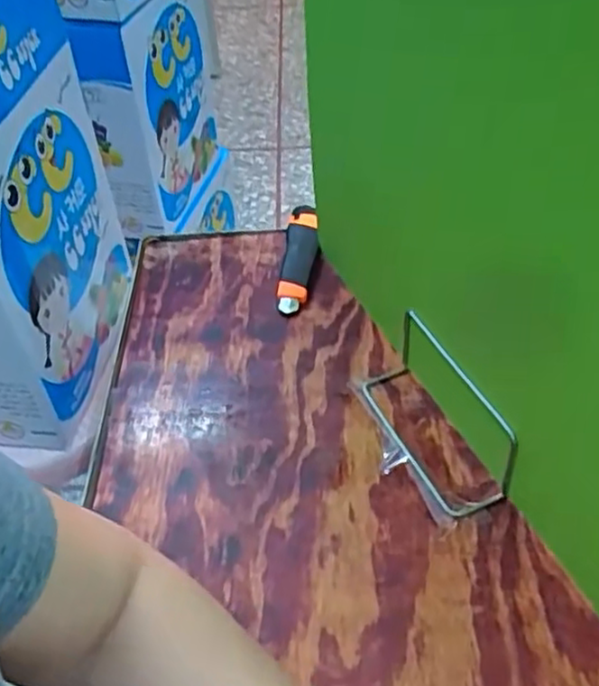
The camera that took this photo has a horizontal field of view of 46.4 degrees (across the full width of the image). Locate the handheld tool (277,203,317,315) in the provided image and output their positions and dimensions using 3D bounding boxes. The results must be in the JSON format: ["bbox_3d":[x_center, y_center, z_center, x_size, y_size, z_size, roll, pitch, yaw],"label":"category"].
[{"bbox_3d":[-0.001,-0.093,0.734,0.037,0.034,0.150,3,46,8],"label":"handheld tool"}]

